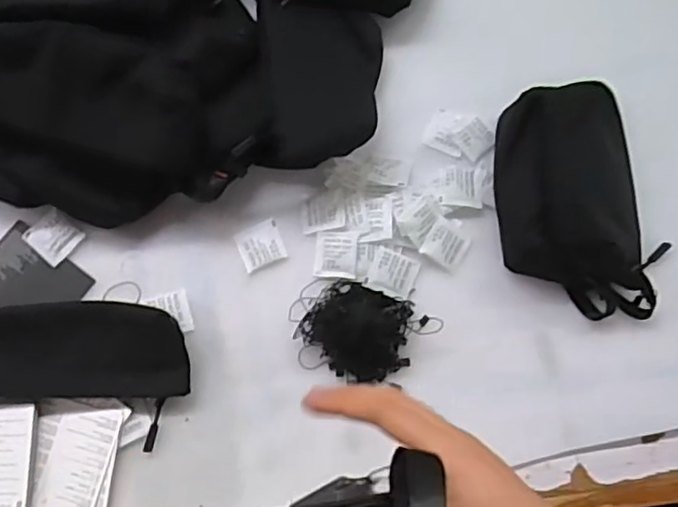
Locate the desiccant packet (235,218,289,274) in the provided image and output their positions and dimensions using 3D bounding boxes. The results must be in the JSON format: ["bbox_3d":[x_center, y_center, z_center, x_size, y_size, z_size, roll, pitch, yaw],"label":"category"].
[{"bbox_3d":[-0.071,-0.007,0.581,0.040,0.005,0.038,-23,77,-5],"label":"desiccant packet"}]

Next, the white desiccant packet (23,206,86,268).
[{"bbox_3d":[-0.265,-0.016,0.585,0.046,0.007,0.039,38,80,10],"label":"white desiccant packet"}]

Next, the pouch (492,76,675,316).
[{"bbox_3d":[0.214,-0.051,0.555,0.140,0.050,0.210,-5,76,0],"label":"pouch"}]

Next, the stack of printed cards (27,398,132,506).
[{"bbox_3d":[-0.223,0.171,0.531,0.074,0.009,0.096,9,77,3],"label":"stack of printed cards"}]

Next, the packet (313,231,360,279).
[{"bbox_3d":[-0.003,0.001,0.572,0.038,0.008,0.042,5,76,2],"label":"packet"}]

